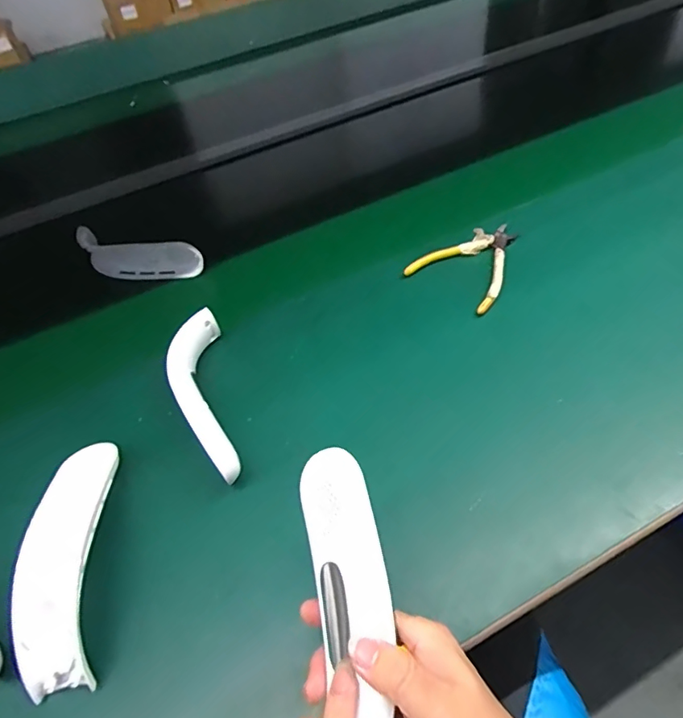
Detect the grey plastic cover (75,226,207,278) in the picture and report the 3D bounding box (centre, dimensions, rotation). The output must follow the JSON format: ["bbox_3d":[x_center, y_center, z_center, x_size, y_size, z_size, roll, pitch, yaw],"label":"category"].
[{"bbox_3d":[-0.275,-0.145,0.675,0.200,0.059,0.054,1,52,16],"label":"grey plastic cover"}]

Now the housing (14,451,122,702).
[{"bbox_3d":[-0.216,0.146,0.393,0.054,0.041,0.199,-12,50,-4],"label":"housing"}]

